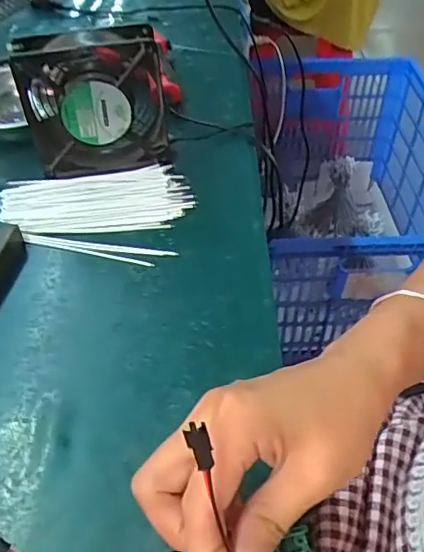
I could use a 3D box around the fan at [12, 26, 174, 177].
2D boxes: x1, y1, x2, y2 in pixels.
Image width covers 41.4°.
[{"bbox_3d":[-0.106,-0.158,0.514,0.126,0.116,0.053,-5,45,-3],"label":"fan"}]

